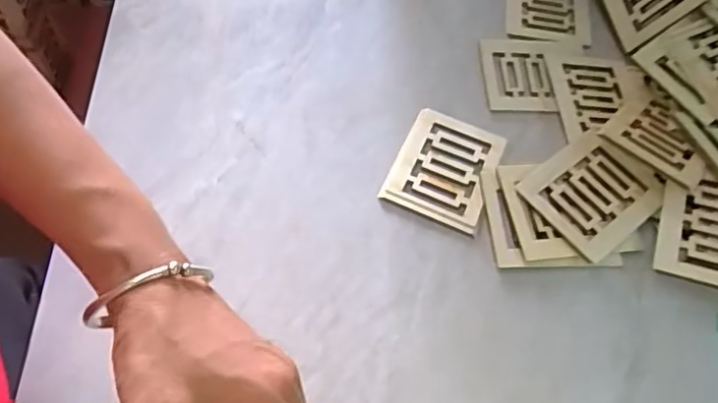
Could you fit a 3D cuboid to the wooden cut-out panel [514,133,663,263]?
[{"bbox_3d":[0.149,-0.007,0.395,0.075,0.007,0.065,-35,70,-18],"label":"wooden cut-out panel"}]

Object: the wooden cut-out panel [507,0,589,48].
[{"bbox_3d":[0.149,-0.156,0.493,0.066,0.006,0.078,11,59,3],"label":"wooden cut-out panel"}]

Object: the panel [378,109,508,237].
[{"bbox_3d":[0.057,-0.023,0.409,0.062,0.004,0.078,22,61,9],"label":"panel"}]

